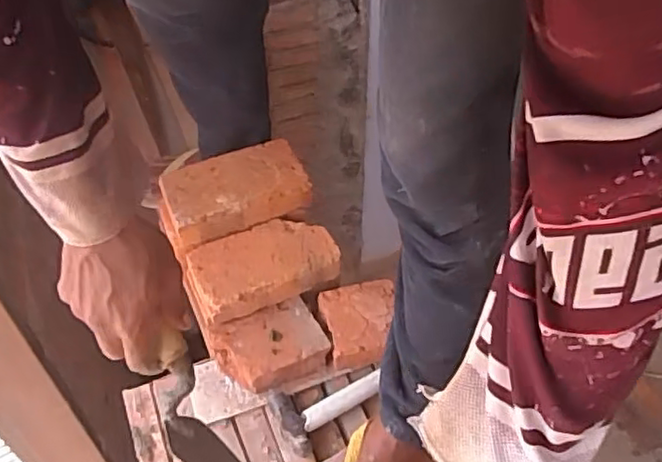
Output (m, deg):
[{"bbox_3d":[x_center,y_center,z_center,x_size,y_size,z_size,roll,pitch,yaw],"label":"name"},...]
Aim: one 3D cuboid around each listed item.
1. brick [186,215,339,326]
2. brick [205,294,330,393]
[{"bbox_3d":[-0.095,0.049,0.900,0.199,0.055,0.109,-22,51,-19],"label":"brick"},{"bbox_3d":[-0.086,0.155,0.866,0.141,0.054,0.100,-18,50,-15],"label":"brick"}]

